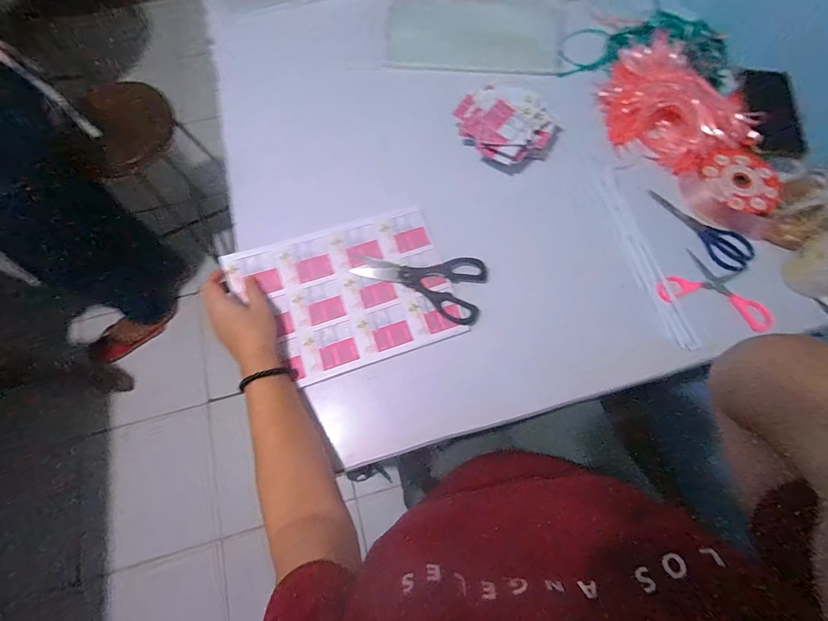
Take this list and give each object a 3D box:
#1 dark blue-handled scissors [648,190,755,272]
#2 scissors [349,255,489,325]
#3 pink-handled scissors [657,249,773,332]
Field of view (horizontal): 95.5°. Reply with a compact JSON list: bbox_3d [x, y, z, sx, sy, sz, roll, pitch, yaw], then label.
[{"bbox_3d":[0.432,-0.129,0.565,0.059,0.015,0.165,-33,75,-10],"label":"dark blue-handled scissors"},{"bbox_3d":[0.008,-0.046,0.536,0.186,0.008,0.094,14,72,4],"label":"scissors"},{"bbox_3d":[0.426,-0.033,0.529,0.151,0.008,0.090,21,73,7],"label":"pink-handled scissors"}]

